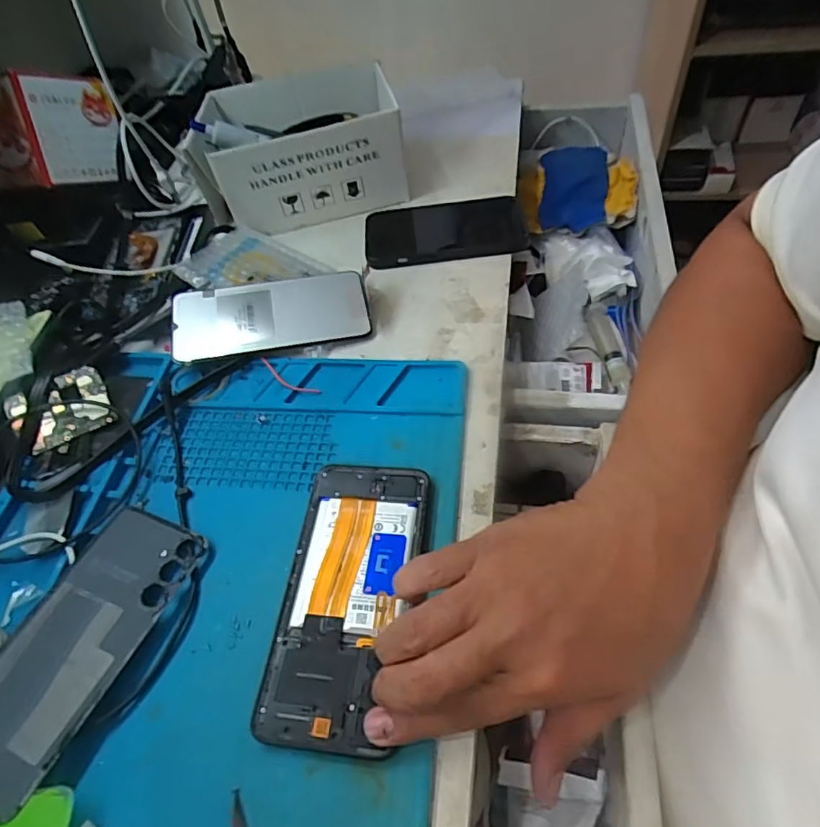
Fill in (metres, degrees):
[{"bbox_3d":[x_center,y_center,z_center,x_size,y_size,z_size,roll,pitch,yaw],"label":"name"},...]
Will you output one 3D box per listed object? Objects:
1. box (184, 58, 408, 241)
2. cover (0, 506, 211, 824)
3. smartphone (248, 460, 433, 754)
[{"bbox_3d":[-0.110,-0.266,0.543,0.191,0.082,0.125,-14,53,-2],"label":"box"},{"bbox_3d":[-0.193,0.127,0.314,0.077,0.008,0.159,16,57,19],"label":"cover"},{"bbox_3d":[-0.037,0.101,0.318,0.072,0.005,0.160,8,54,11],"label":"smartphone"}]

